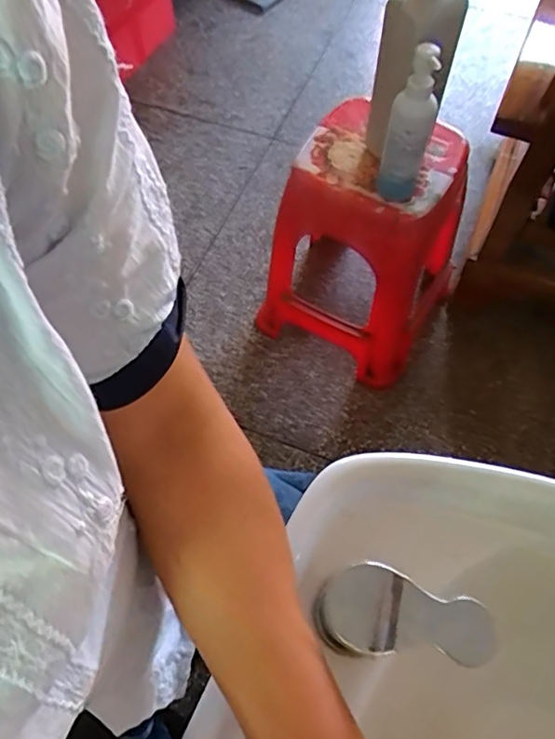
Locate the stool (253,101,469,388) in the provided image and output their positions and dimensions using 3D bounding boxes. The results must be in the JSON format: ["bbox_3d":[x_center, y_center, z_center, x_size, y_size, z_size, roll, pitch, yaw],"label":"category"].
[{"bbox_3d":[0.167,-0.244,1.169,0.335,0.467,0.315,26,65,15],"label":"stool"}]

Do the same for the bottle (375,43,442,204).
[{"bbox_3d":[0.196,-0.353,0.848,0.066,0.254,0.055,13,63,8],"label":"bottle"}]

